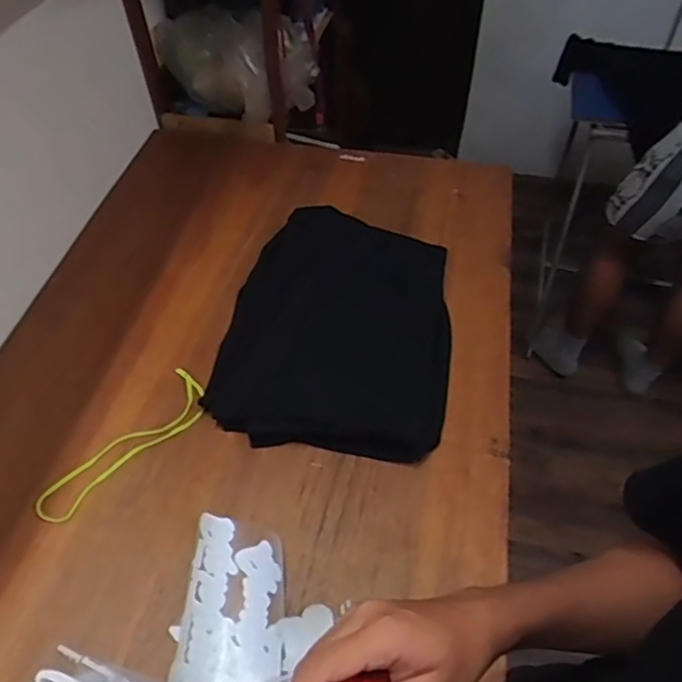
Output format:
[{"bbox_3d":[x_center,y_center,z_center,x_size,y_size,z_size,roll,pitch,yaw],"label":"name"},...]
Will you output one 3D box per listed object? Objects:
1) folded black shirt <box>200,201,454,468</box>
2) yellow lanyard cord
[{"bbox_3d":[-0.005,-0.044,1.085,0.388,0.061,0.502,5,51,5],"label":"folded black shirt"},{"bbox_3d":[-0.333,0.165,0.949,0.095,0.010,0.303,32,58,24],"label":"yellow lanyard cord"}]

